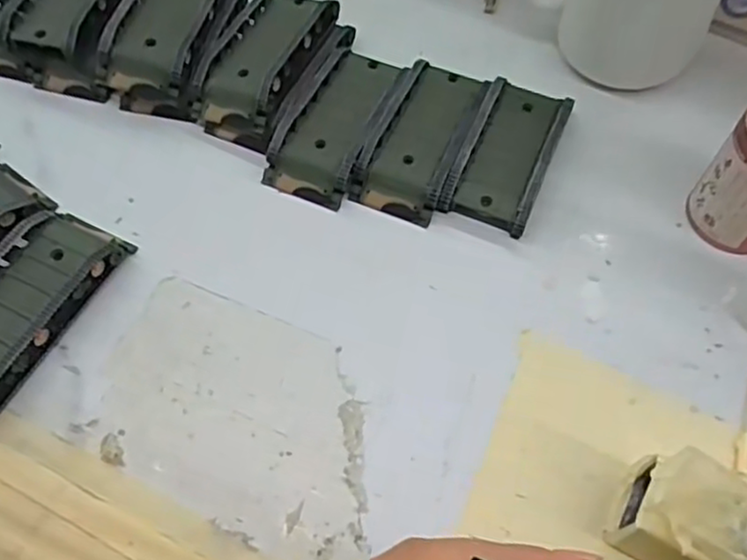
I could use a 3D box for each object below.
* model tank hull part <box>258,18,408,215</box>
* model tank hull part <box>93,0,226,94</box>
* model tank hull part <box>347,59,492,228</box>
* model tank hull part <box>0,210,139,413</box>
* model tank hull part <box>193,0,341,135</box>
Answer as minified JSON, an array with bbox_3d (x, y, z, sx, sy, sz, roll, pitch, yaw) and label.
[{"bbox_3d":[-0.017,-0.091,0.370,0.049,0.020,0.112,19,61,10],"label":"model tank hull part"},{"bbox_3d":[-0.112,-0.138,0.386,0.046,0.035,0.093,11,60,5],"label":"model tank hull part"},{"bbox_3d":[0.027,-0.074,0.361,0.043,0.020,0.094,21,61,11],"label":"model tank hull part"},{"bbox_3d":[-0.154,0.009,0.306,0.046,0.019,0.096,24,62,12],"label":"model tank hull part"},{"bbox_3d":[-0.058,-0.121,0.379,0.047,0.031,0.094,19,61,10],"label":"model tank hull part"}]

